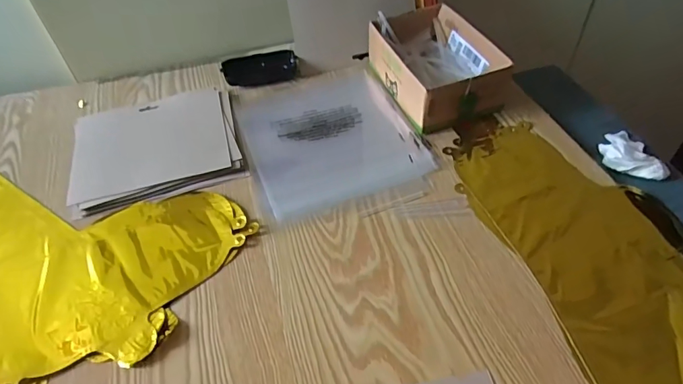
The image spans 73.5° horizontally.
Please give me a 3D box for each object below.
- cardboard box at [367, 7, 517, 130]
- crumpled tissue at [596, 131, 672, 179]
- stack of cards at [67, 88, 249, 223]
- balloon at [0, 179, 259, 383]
[{"bbox_3d":[0.131,-0.179,0.645,0.135,0.069,0.199,-16,48,-10],"label":"cardboard box"},{"bbox_3d":[0.345,-0.048,0.552,0.058,0.018,0.084,-11,48,-6],"label":"crumpled tissue"},{"bbox_3d":[-0.237,-0.059,0.587,0.202,0.014,0.174,-17,48,-11],"label":"stack of cards"},{"bbox_3d":[-0.343,0.066,0.485,0.442,0.018,0.232,8,49,11],"label":"balloon"}]

